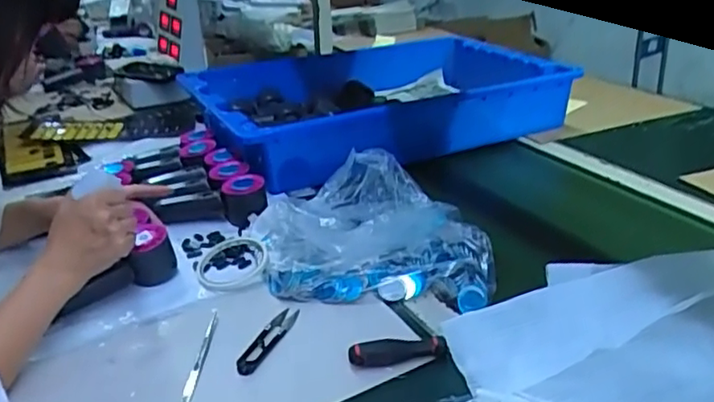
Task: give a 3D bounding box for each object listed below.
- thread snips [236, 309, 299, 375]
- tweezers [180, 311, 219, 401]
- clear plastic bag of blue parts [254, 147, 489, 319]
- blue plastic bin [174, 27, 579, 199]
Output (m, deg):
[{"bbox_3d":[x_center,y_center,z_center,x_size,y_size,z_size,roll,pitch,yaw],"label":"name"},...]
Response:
[{"bbox_3d":[-0.089,0.135,0.626,0.023,0.013,0.105,6,28,20],"label":"thread snips"},{"bbox_3d":[-0.150,0.150,0.604,0.012,0.007,0.128,-2,26,5],"label":"tweezers"},{"bbox_3d":[0.006,0.032,0.729,0.298,0.086,0.191,5,28,19],"label":"clear plastic bag of blue parts"},{"bbox_3d":[0.036,-0.211,1.188,0.660,0.106,0.457,-16,29,-22],"label":"blue plastic bin"}]

